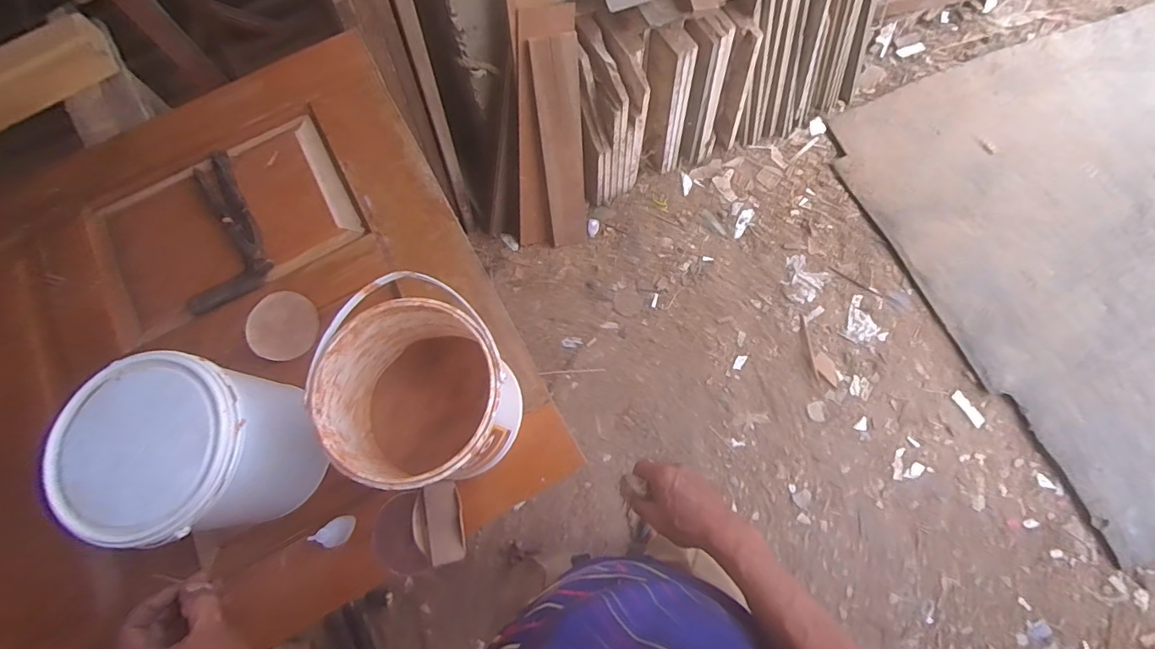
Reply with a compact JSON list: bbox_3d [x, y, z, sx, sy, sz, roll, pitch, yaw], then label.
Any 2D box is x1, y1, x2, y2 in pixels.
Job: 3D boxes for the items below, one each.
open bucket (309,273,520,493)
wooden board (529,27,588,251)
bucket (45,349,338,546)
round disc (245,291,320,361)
[{"bbox_3d":[-0.168,0.078,0.551,0.189,0.174,0.174,0,73,1],"label":"open bucket"},{"bbox_3d":[-0.037,-0.456,1.358,0.114,0.634,0.021,-14,56,-7],"label":"wooden board"},{"bbox_3d":[-0.411,0.135,0.540,0.177,0.193,0.165,0,73,1],"label":"bucket"},{"bbox_3d":[-0.411,0.002,0.691,0.099,0.010,0.090,-22,102,4],"label":"round disc"}]

